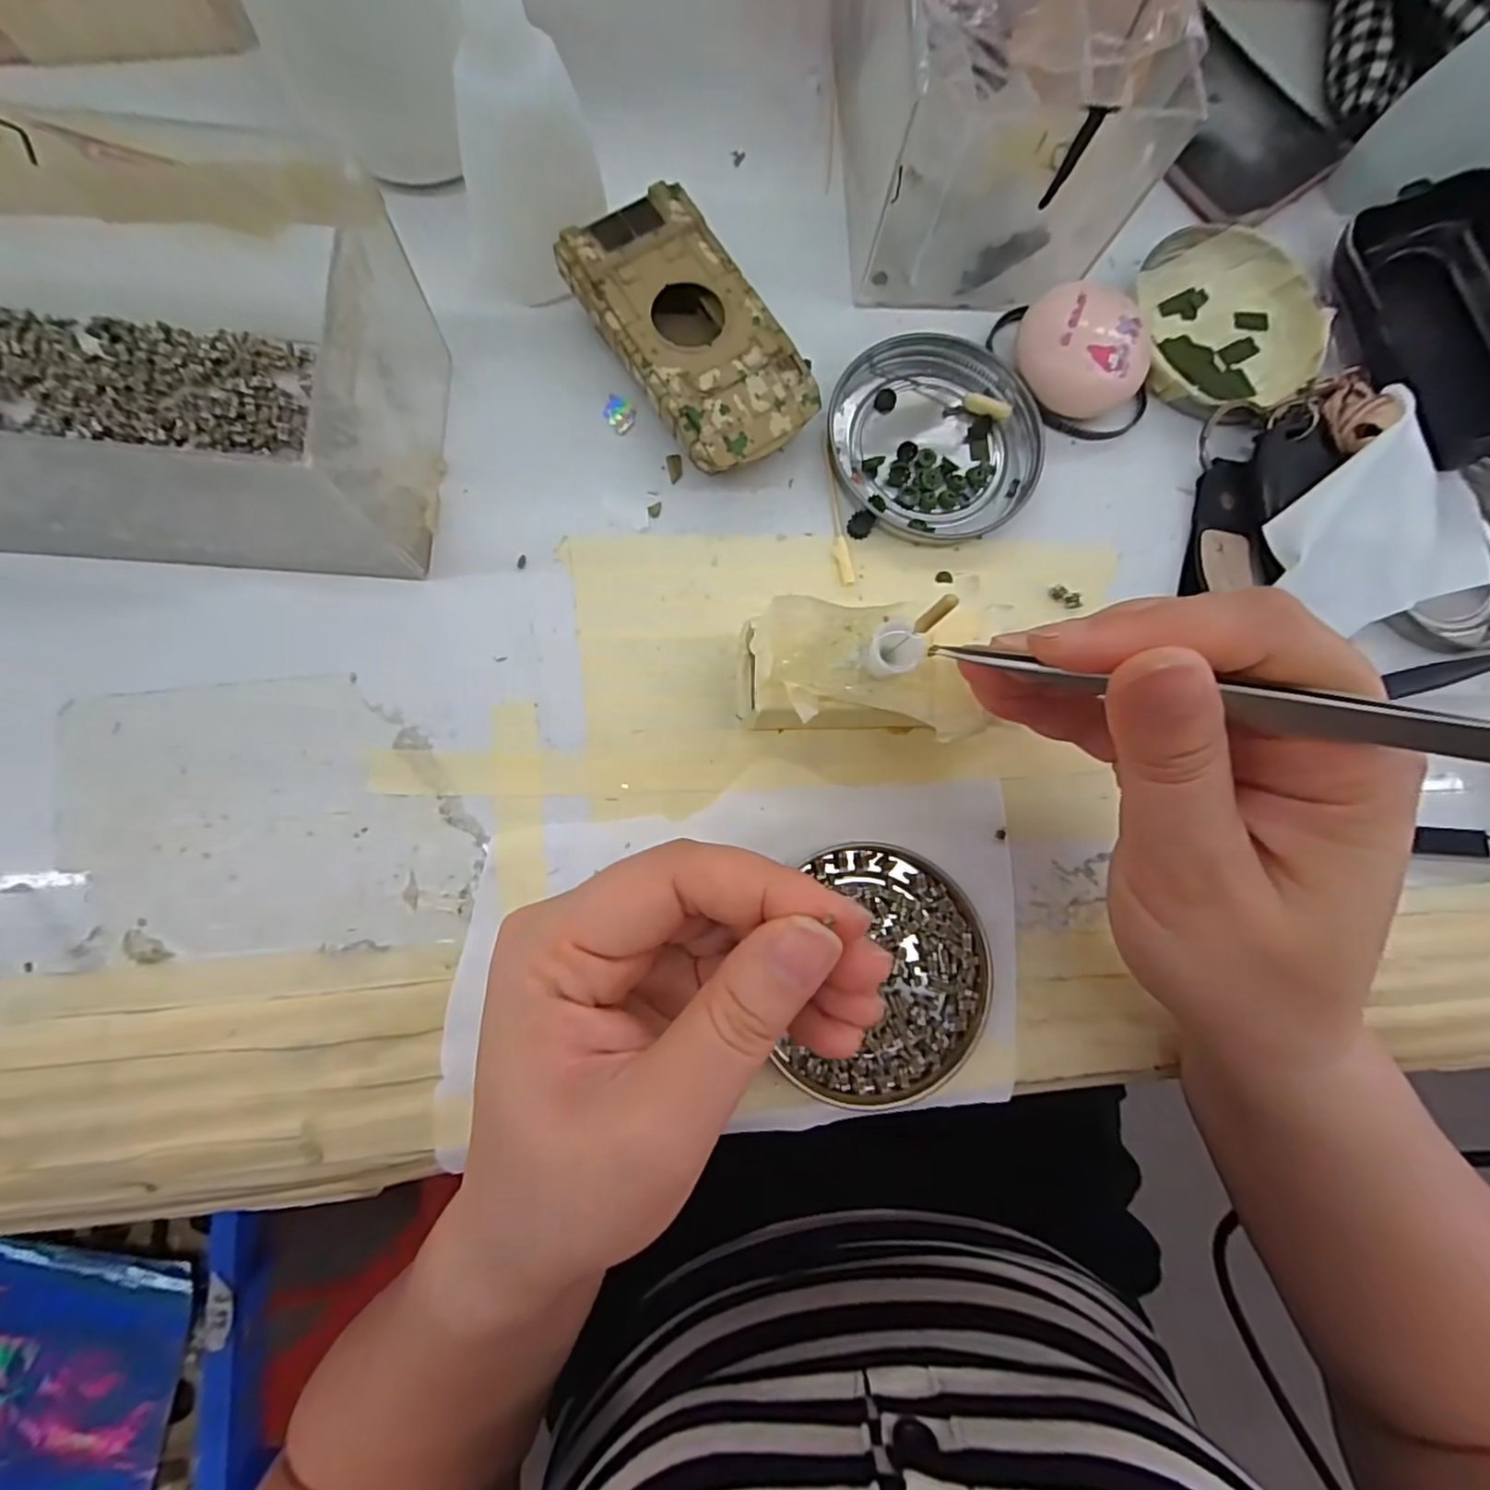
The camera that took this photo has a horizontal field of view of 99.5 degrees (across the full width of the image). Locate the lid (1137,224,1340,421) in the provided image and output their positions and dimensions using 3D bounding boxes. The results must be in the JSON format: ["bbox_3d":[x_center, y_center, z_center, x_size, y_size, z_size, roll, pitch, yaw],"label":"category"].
[{"bbox_3d":[0.193,-0.168,0.252,0.073,0.014,0.080,1,83,-5],"label":"lid"}]

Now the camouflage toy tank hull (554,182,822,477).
[{"bbox_3d":[-0.019,-0.139,0.223,0.052,0.026,0.095,-35,87,-8],"label":"camouflage toy tank hull"}]

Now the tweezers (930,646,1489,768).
[{"bbox_3d":[0.104,-0.011,0.138,0.133,0.011,0.005,19,79,37],"label":"tweezers"}]

